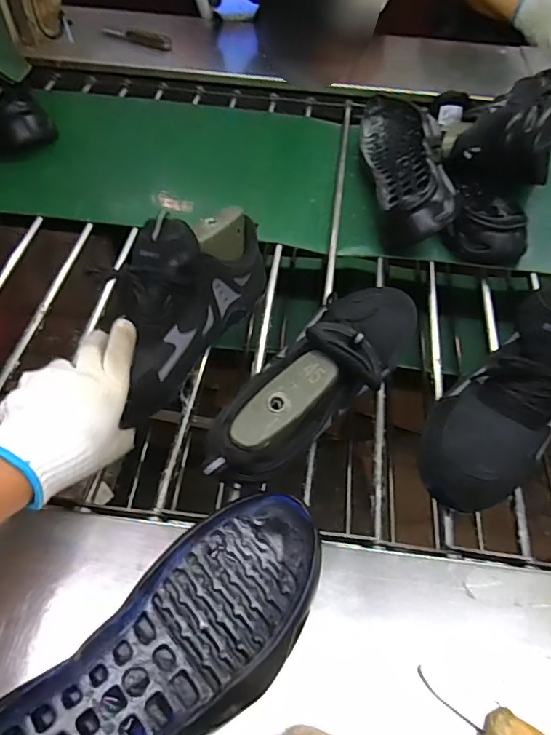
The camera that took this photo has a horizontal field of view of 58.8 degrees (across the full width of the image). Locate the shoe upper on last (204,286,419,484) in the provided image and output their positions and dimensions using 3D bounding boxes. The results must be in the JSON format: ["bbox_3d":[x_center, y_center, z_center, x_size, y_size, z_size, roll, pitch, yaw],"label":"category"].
[{"bbox_3d":[0.049,-0.005,0.469,0.101,0.121,0.294,32,60,16],"label":"shoe upper on last"}]

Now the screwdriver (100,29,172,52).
[{"bbox_3d":[-0.274,-0.653,0.966,0.145,0.020,0.025,20,57,9],"label":"screwdriver"}]

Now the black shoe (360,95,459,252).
[{"bbox_3d":[0.193,-0.302,0.738,0.094,0.098,0.318,1,56,-4],"label":"black shoe"}]

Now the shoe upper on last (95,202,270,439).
[{"bbox_3d":[-0.107,-0.071,0.518,0.095,0.140,0.246,26,58,13],"label":"shoe upper on last"}]

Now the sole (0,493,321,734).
[{"bbox_3d":[-0.082,0.212,0.342,0.114,0.060,0.297,40,62,20],"label":"sole"}]

